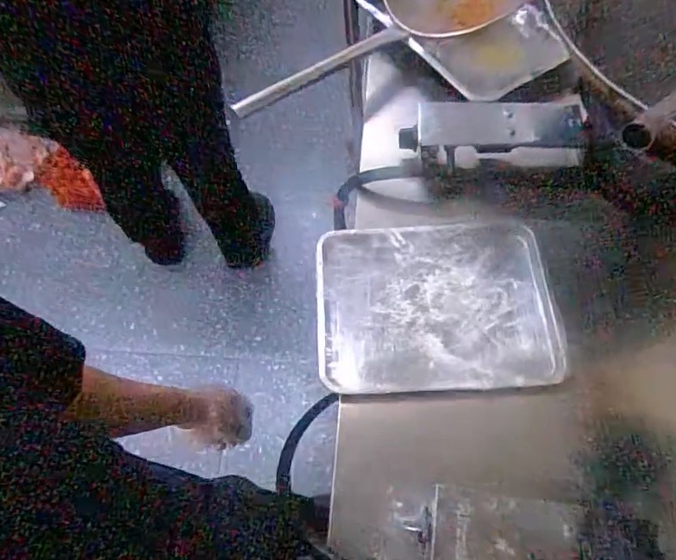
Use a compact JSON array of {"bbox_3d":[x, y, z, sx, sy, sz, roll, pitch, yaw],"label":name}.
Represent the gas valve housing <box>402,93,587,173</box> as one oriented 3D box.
[{"bbox_3d":[0.237,-0.223,0.802,0.273,0.087,0.110,-2,63,1],"label":"gas valve housing"}]

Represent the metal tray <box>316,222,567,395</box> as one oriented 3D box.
[{"bbox_3d":[0.132,0.034,0.702,0.315,0.036,0.242,-1,63,1],"label":"metal tray"}]

